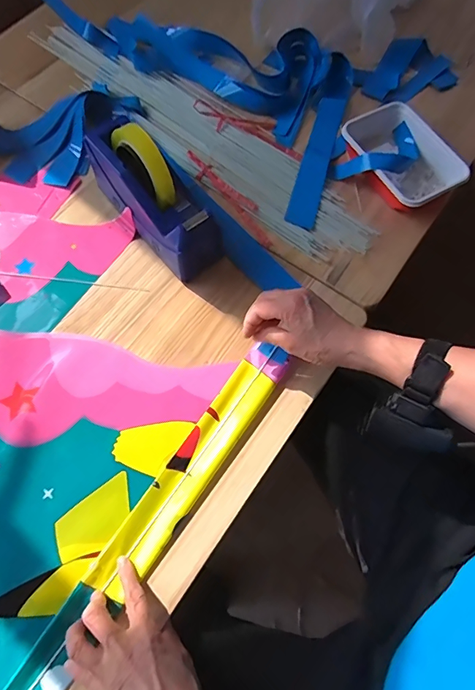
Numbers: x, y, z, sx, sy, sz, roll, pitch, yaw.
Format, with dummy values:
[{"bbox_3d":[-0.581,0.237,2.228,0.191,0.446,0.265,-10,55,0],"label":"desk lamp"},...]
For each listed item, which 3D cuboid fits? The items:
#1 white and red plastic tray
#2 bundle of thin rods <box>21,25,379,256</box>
[{"bbox_3d":[0.232,-0.270,0.623,0.120,0.044,0.180,-25,71,-10],"label":"white and red plastic tray"},{"bbox_3d":[-0.063,-0.338,0.663,0.139,0.017,0.622,-41,75,-15],"label":"bundle of thin rods"}]

